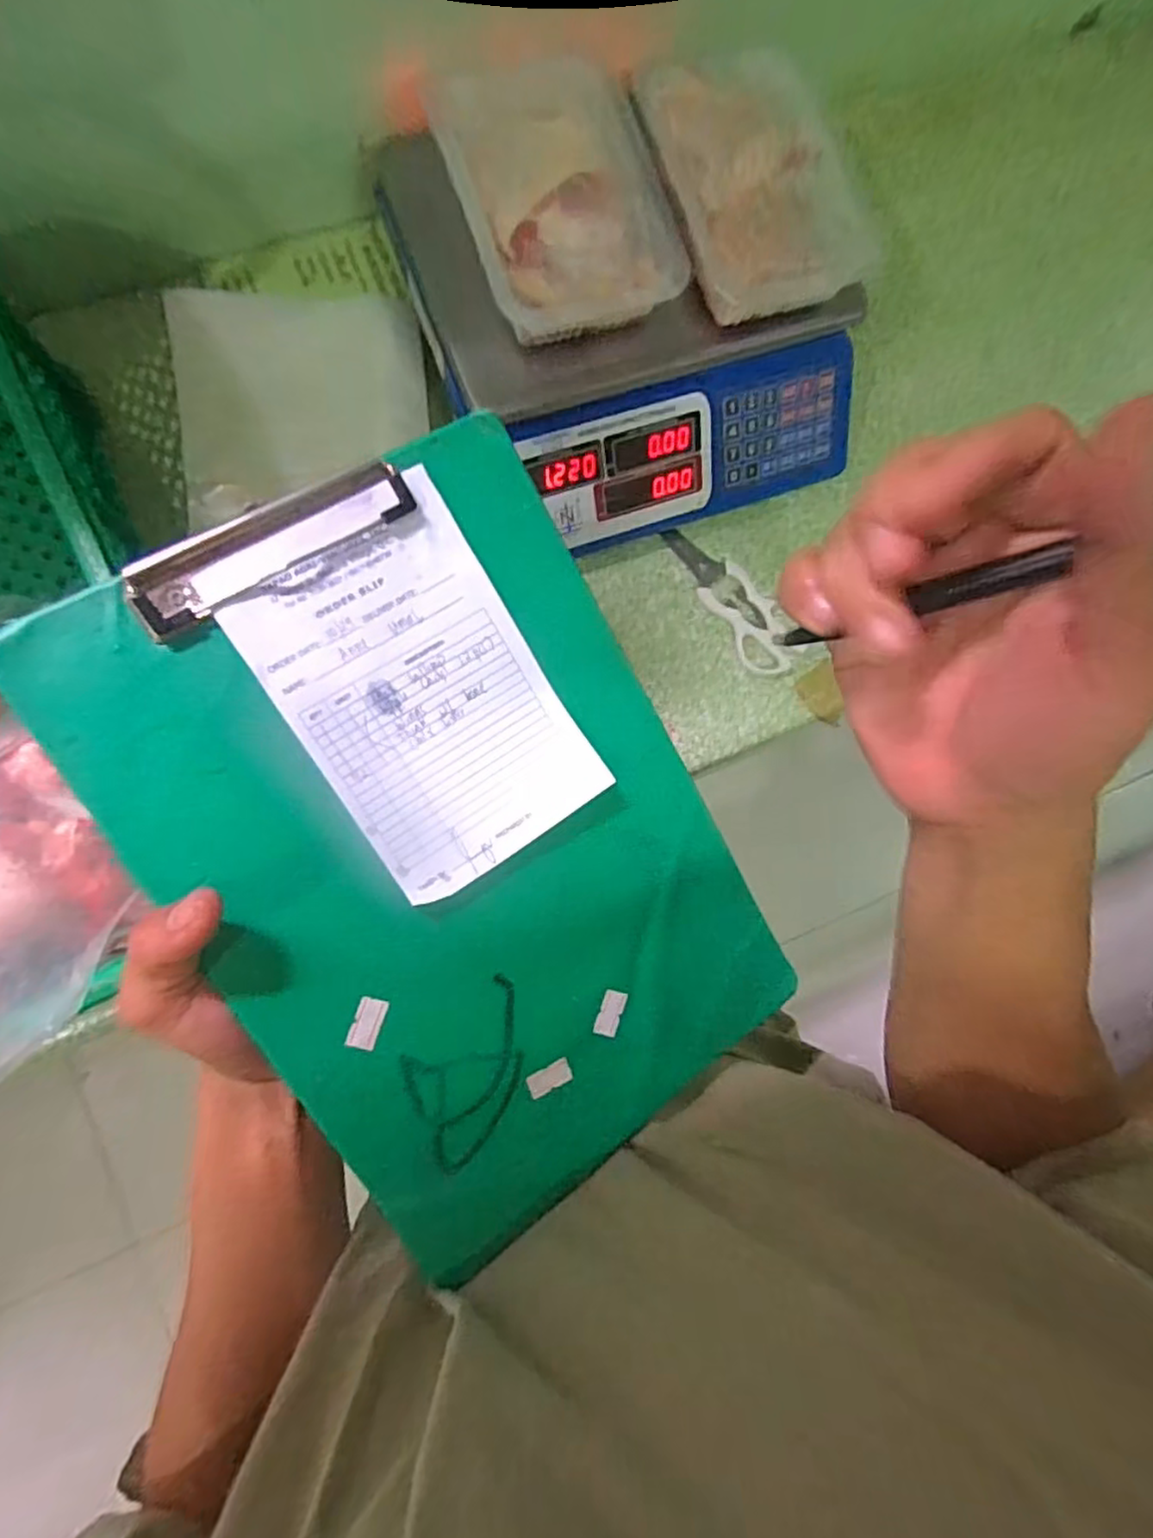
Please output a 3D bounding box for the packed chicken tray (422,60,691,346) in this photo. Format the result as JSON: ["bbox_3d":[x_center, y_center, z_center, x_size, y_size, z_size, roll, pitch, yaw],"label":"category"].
[{"bbox_3d":[-0.014,-0.397,0.478,0.138,0.041,0.184,-21,87,-9],"label":"packed chicken tray"}]

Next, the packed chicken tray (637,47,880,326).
[{"bbox_3d":[0.131,-0.430,0.511,0.148,0.039,0.191,-26,87,-9],"label":"packed chicken tray"}]

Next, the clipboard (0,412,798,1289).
[{"bbox_3d":[-0.047,0.034,0.310,0.222,0.010,0.320,-33,101,-16],"label":"clipboard"}]

